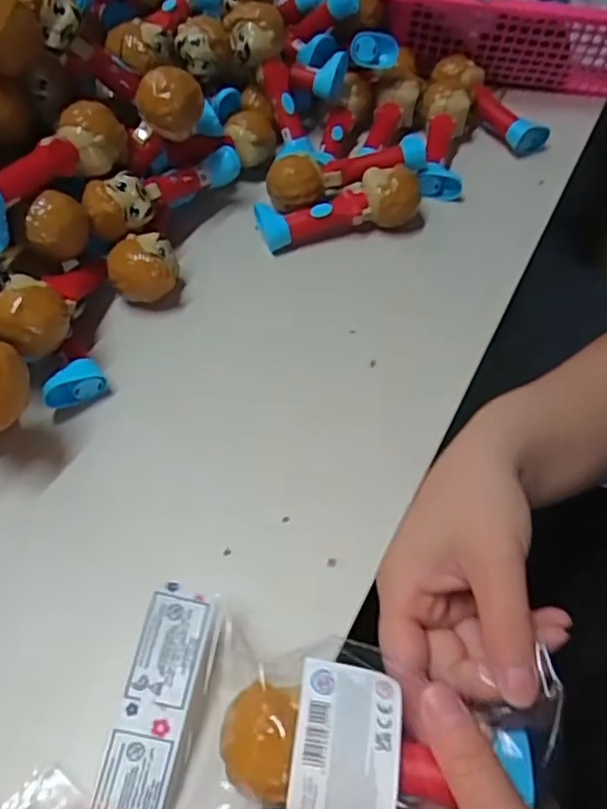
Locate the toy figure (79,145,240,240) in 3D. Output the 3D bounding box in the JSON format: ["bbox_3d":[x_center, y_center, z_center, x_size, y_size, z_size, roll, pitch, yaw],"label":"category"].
[{"bbox_3d":[-0.100,-0.152,0.457,0.034,0.035,0.127,32,47,20],"label":"toy figure"}]

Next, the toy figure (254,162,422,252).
[{"bbox_3d":[0.028,-0.147,0.484,0.123,0.041,0.042,-13,55,-10],"label":"toy figure"}]

